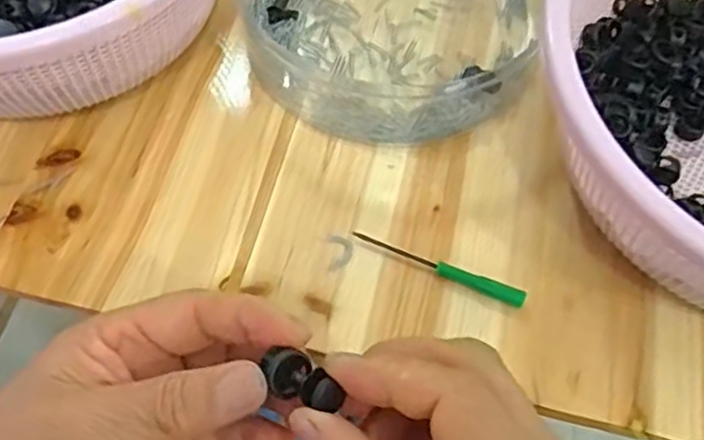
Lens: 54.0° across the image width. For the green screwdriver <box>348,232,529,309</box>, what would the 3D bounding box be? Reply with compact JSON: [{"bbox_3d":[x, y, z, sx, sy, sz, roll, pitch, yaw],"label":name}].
[{"bbox_3d":[0.047,0.026,0.378,0.098,0.008,0.009,20,62,9],"label":"green screwdriver"}]

